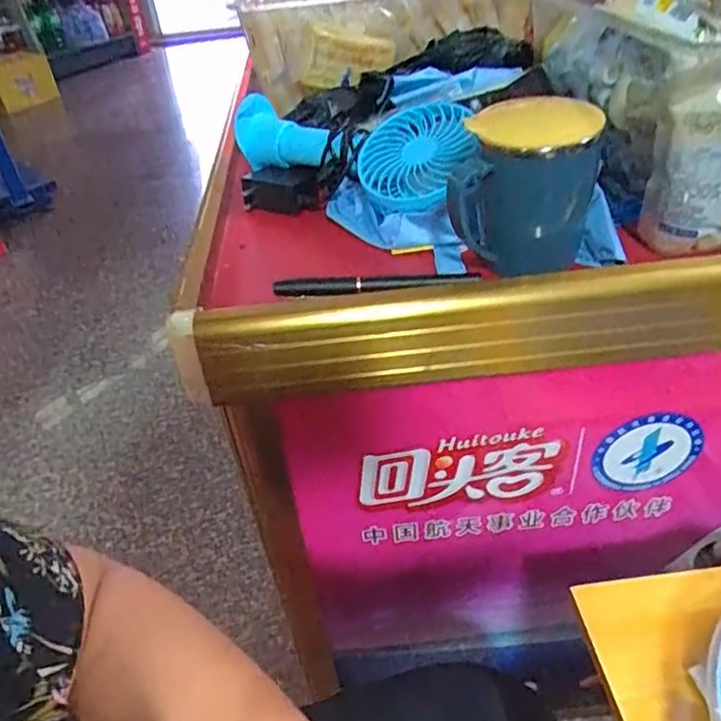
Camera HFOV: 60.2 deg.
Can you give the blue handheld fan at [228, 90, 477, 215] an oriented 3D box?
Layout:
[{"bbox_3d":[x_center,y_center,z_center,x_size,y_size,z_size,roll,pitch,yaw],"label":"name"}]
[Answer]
[{"bbox_3d":[-0.008,-0.186,0.533,0.216,0.054,0.082,20,46,29],"label":"blue handheld fan"}]

